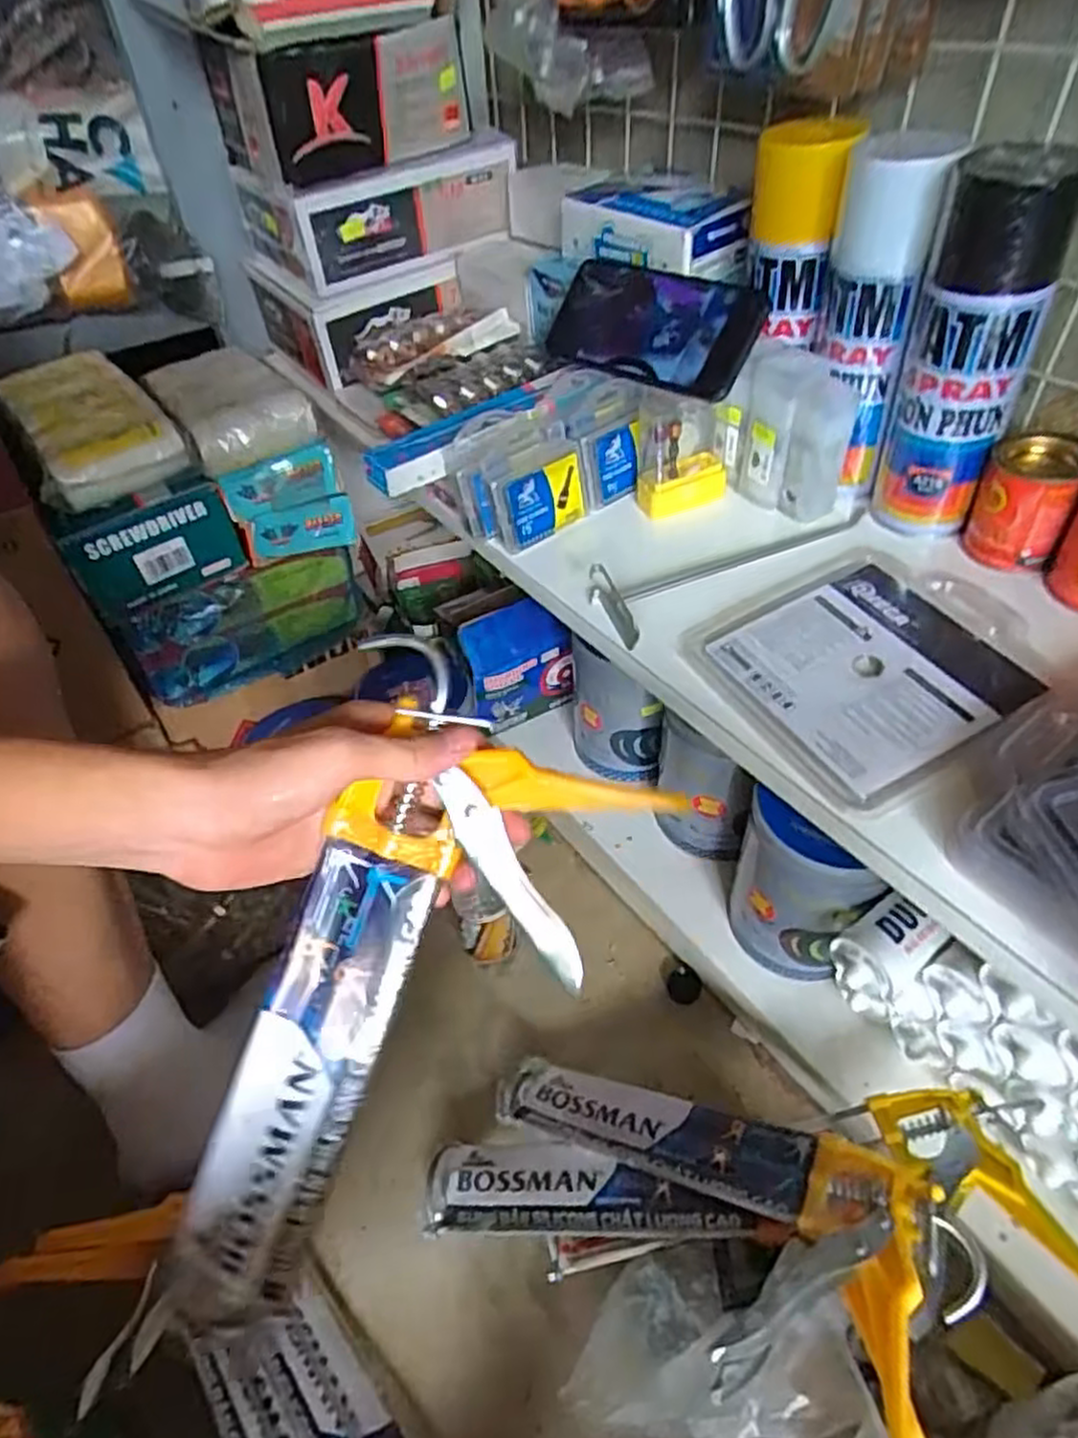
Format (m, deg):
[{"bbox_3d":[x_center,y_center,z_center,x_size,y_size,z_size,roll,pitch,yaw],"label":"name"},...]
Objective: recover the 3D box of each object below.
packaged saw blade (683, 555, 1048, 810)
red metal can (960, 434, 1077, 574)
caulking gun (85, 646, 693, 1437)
[{"bbox_3d":[0.194,-0.038,0.438,0.167,0.011,0.152,-23,48,-17],"label":"packaged saw blade"},{"bbox_3d":[0.298,-0.132,0.465,0.053,0.068,0.048,26,53,27],"label":"red metal can"},{"bbox_3d":[-0.085,0.153,0.361,0.123,0.073,0.349,31,93,30],"label":"caulking gun"}]

